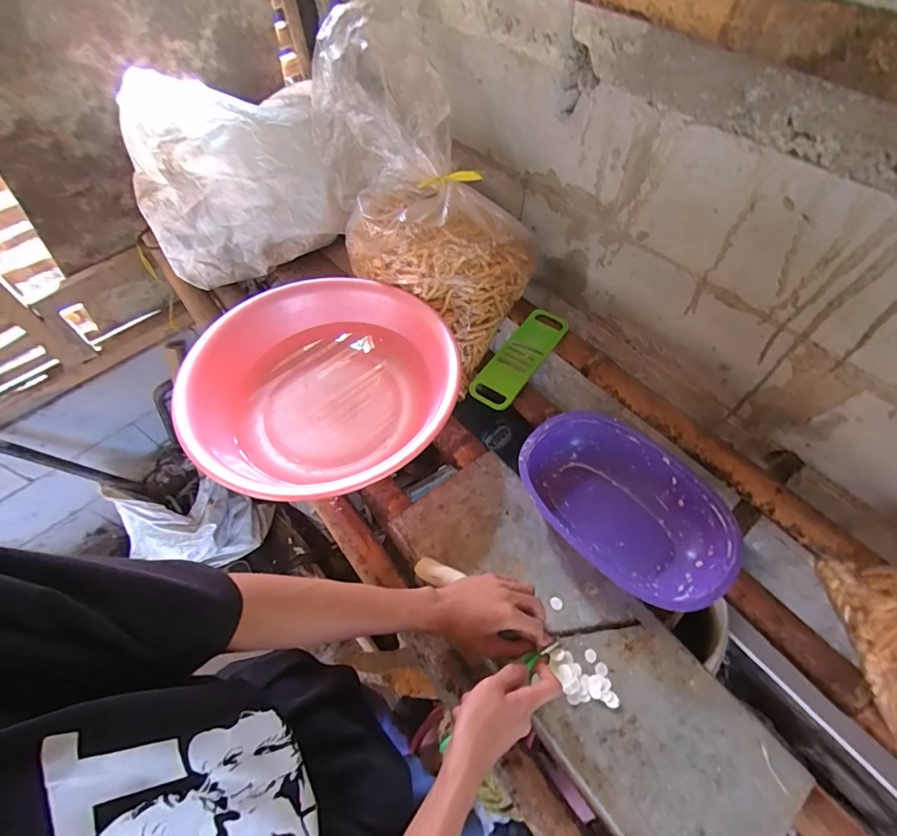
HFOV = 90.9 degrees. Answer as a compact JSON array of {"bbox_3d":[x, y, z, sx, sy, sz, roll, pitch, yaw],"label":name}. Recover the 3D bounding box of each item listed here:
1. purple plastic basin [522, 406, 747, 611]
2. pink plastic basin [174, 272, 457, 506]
[{"bbox_3d":[0.248,0.122,0.638,0.292,0.080,0.201,33,65,21],"label":"purple plastic basin"},{"bbox_3d":[-0.186,-0.052,0.706,0.407,0.140,0.411,-1,58,2],"label":"pink plastic basin"}]

